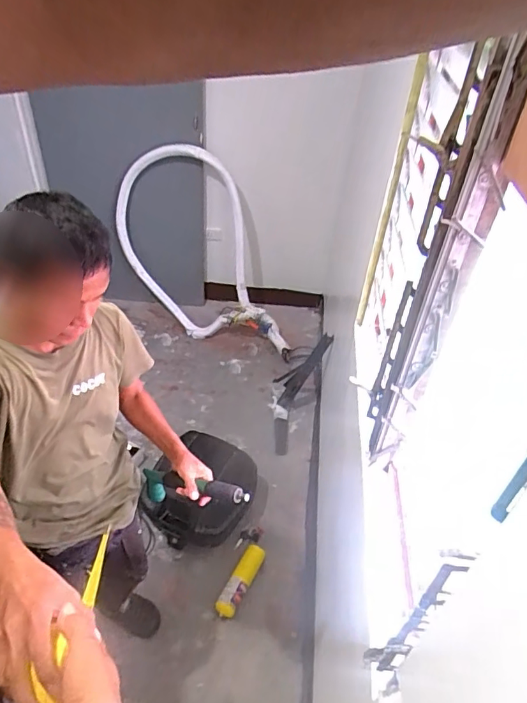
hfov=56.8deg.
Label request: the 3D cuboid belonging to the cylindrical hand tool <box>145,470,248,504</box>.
[{"bbox_3d":[-0.154,0.303,1.077,0.324,0.086,0.039,-9,28,39],"label":"cylindrical hand tool"}]

